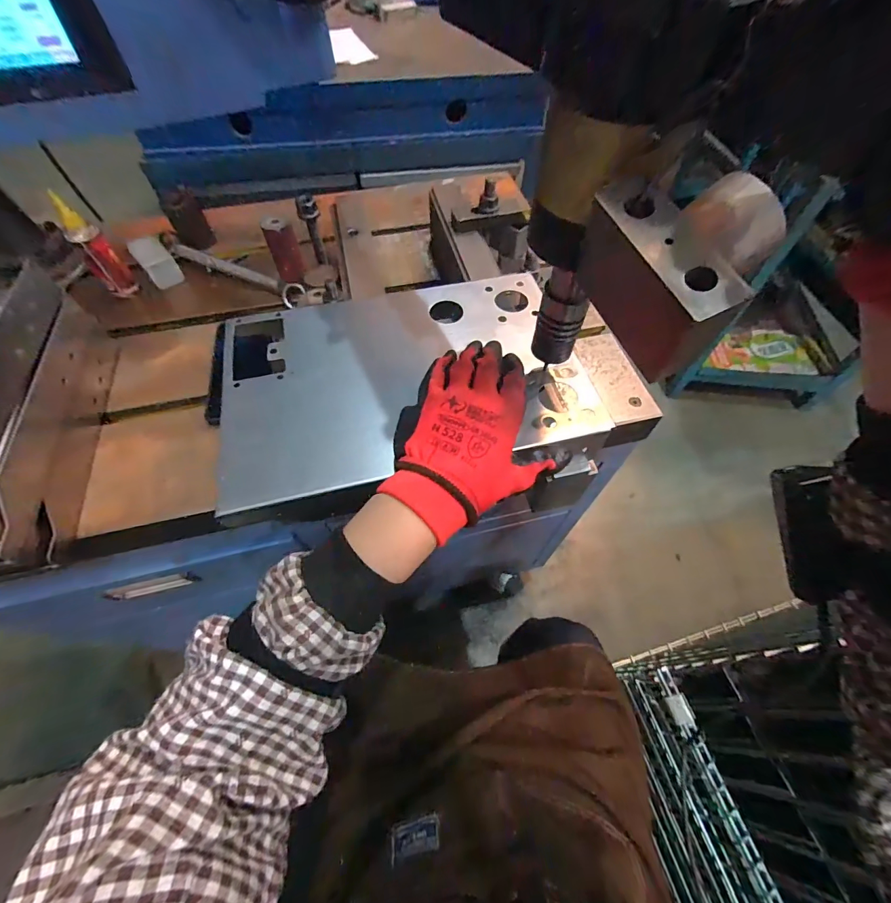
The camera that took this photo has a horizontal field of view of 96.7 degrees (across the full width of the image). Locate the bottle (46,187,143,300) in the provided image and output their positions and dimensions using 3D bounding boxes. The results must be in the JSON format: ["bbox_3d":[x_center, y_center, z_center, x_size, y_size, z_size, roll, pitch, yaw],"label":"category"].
[{"bbox_3d":[-0.476,-0.273,0.540,0.035,0.126,0.034,-24,62,-14],"label":"bottle"}]

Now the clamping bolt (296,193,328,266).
[{"bbox_3d":[-0.163,-0.272,0.493,0.024,0.080,0.021,-15,60,-10],"label":"clamping bolt"}]

